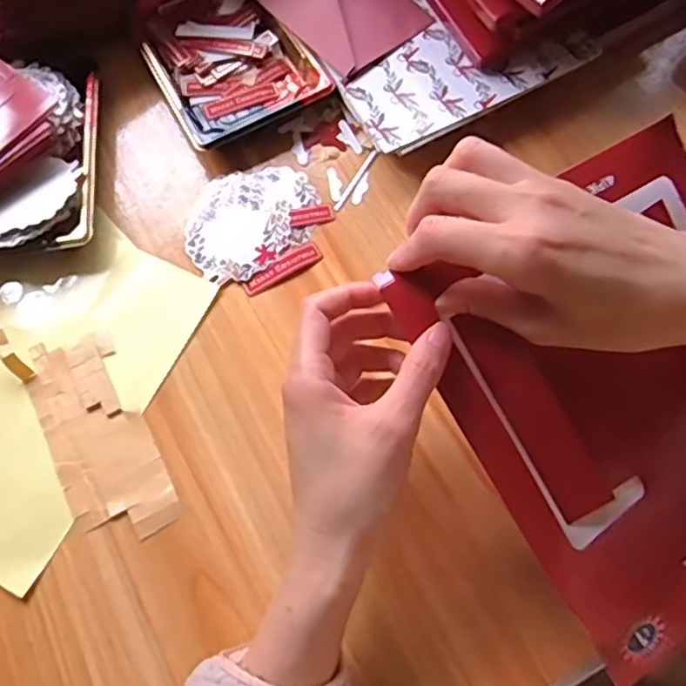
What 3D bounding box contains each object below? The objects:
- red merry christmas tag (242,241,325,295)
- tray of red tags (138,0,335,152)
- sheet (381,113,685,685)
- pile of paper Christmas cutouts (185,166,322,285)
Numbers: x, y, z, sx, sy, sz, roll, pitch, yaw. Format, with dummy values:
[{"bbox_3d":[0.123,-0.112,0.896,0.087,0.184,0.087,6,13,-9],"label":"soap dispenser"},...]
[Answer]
[{"bbox_3d":[-0.042,-0.051,0.432,0.057,0.004,0.015,-31,71,-9],"label":"red merry christmas tag"},{"bbox_3d":[-0.094,-0.225,0.490,0.109,0.022,0.161,-29,71,-8],"label":"tray of red tags"},{"bbox_3d":[0.159,0.029,0.341,0.191,0.018,0.240,-31,93,-15],"label":"sheet"},{"bbox_3d":[-0.067,-0.091,0.447,0.098,0.004,0.079,-36,72,-10],"label":"pile of paper Christmas cutouts"}]

